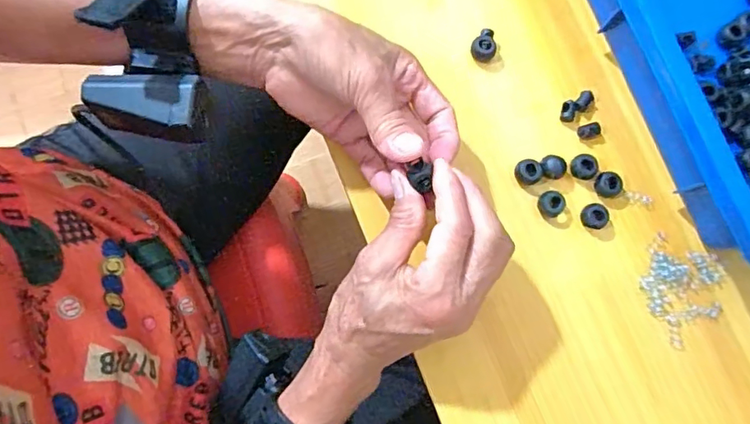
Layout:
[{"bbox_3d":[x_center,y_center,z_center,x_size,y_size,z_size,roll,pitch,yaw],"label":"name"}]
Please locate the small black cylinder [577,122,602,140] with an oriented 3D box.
[{"bbox_3d":[0.145,-0.055,0.349,0.014,0.006,0.009,-18,79,-4],"label":"small black cylinder"}]

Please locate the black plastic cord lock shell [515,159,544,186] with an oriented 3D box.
[{"bbox_3d":[0.101,-0.025,0.342,0.015,0.016,0.016,-31,80,-6],"label":"black plastic cord lock shell"}]

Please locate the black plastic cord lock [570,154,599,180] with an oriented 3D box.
[{"bbox_3d":[0.138,-0.029,0.342,0.016,0.011,0.016,-13,79,-3],"label":"black plastic cord lock"}]

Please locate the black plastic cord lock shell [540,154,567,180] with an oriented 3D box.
[{"bbox_3d":[0.117,-0.029,0.340,0.016,0.013,0.017,-36,81,-7],"label":"black plastic cord lock shell"}]

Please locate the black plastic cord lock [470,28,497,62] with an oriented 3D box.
[{"bbox_3d":[0.076,-0.114,0.354,0.017,0.016,0.019,23,79,4],"label":"black plastic cord lock"}]

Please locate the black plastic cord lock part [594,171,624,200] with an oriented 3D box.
[{"bbox_3d":[0.154,-0.018,0.340,0.016,0.012,0.015,3,78,0],"label":"black plastic cord lock part"}]

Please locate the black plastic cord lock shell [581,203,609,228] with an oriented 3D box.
[{"bbox_3d":[0.144,0.003,0.336,0.018,0.010,0.016,-15,79,-4],"label":"black plastic cord lock shell"}]

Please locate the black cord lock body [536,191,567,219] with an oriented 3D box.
[{"bbox_3d":[0.115,-0.005,0.337,0.019,0.012,0.017,-20,79,-5],"label":"black cord lock body"}]

